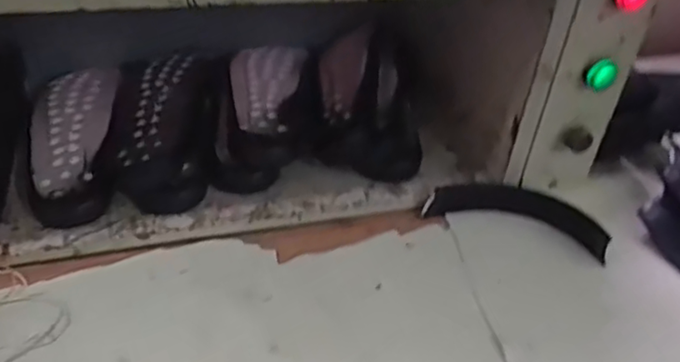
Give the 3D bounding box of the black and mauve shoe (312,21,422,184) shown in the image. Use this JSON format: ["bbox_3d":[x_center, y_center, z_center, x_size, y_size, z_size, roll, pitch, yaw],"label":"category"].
[{"bbox_3d":[0.032,-0.098,0.703,0.112,0.072,0.236,4,39,-4],"label":"black and mauve shoe"}]

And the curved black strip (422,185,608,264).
[{"bbox_3d":[0.171,0.025,0.614,0.165,0.028,0.061,17,40,13],"label":"curved black strip"}]

